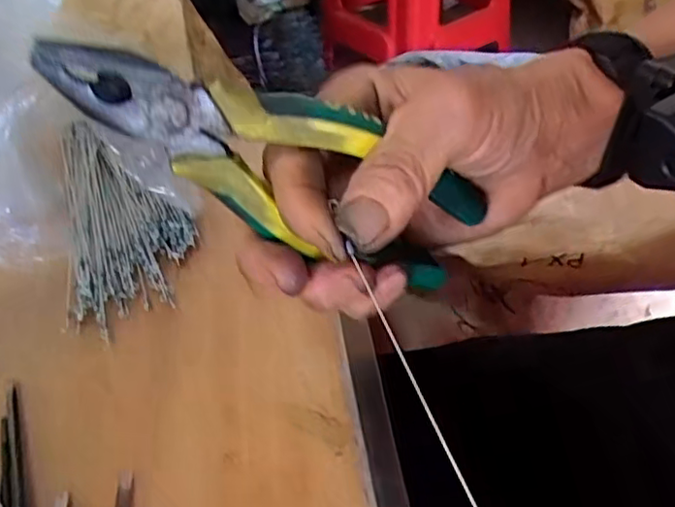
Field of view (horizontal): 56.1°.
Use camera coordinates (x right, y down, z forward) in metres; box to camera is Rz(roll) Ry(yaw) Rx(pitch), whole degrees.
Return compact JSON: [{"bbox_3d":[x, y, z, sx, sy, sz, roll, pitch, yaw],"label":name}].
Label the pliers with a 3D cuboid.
[{"bbox_3d":[-0.016,-0.028,0.205,0.153,0.041,0.018,25,34,-30],"label":"pliers"}]

